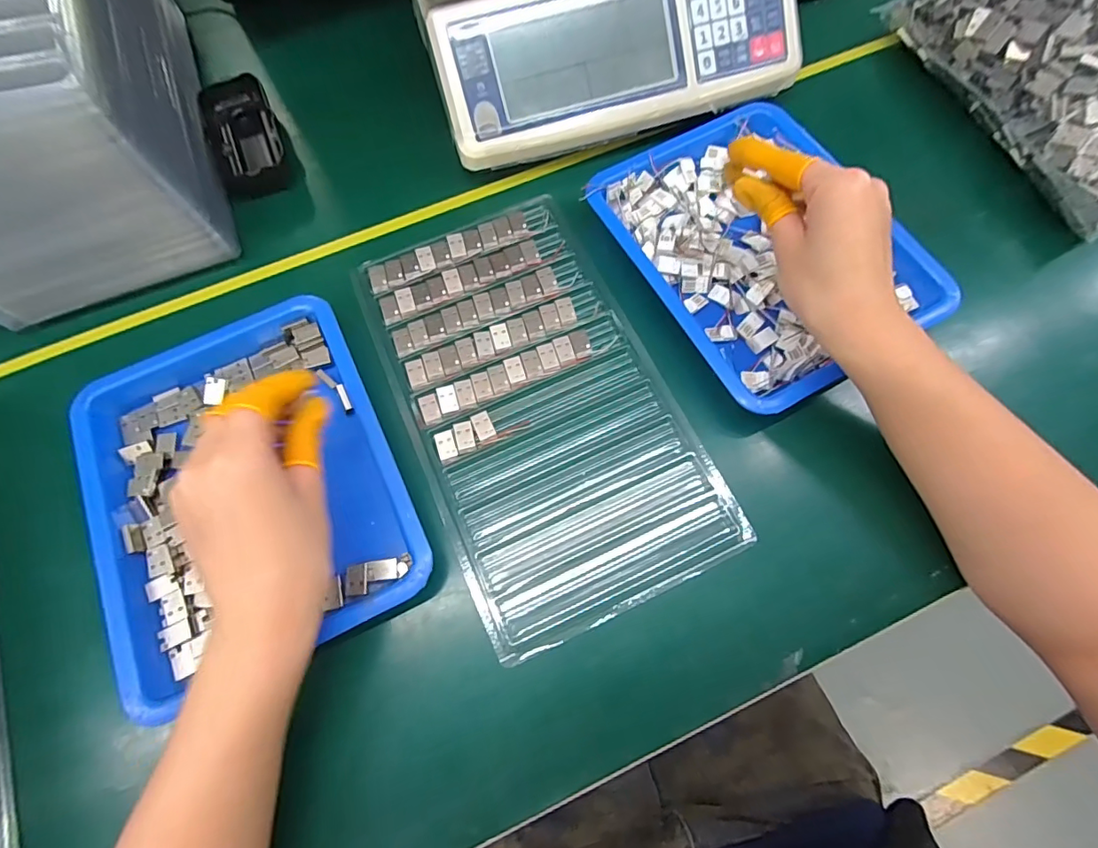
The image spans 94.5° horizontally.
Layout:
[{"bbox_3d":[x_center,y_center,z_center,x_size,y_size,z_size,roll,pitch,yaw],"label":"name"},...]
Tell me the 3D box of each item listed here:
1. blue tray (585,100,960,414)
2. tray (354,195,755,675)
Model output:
[{"bbox_3d":[0.146,-0.128,0.357,0.166,0.032,0.218,-28,74,-8],"label":"blue tray"},{"bbox_3d":[-0.011,-0.019,0.337,0.160,0.007,0.286,-24,73,-7],"label":"tray"}]

